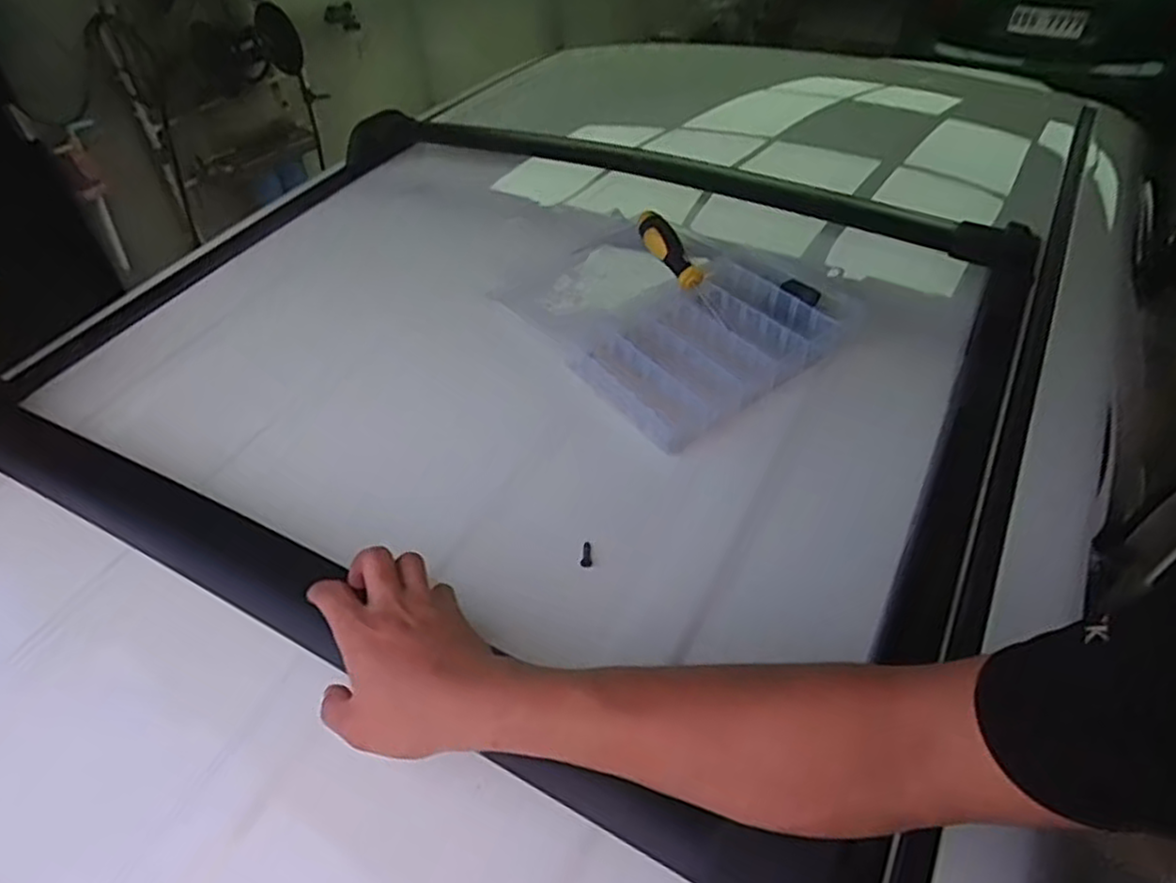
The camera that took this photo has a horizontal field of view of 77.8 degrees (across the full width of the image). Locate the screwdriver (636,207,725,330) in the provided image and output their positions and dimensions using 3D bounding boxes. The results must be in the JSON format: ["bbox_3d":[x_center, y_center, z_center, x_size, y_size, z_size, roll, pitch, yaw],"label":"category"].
[{"bbox_3d":[0.105,-0.193,0.804,0.027,0.030,0.176,-25,71,-21],"label":"screwdriver"}]

